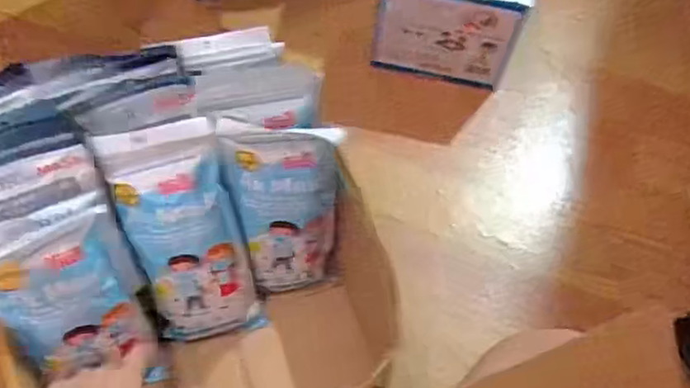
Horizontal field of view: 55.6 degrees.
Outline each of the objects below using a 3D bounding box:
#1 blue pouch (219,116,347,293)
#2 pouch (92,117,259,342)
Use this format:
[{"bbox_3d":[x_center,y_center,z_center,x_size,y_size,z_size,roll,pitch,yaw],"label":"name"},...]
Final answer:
[{"bbox_3d":[-0.055,0.025,0.601,0.099,0.207,0.066,-2,59,-5],"label":"blue pouch"},{"bbox_3d":[-0.138,0.042,0.576,0.090,0.221,0.023,-19,32,-15],"label":"pouch"}]

